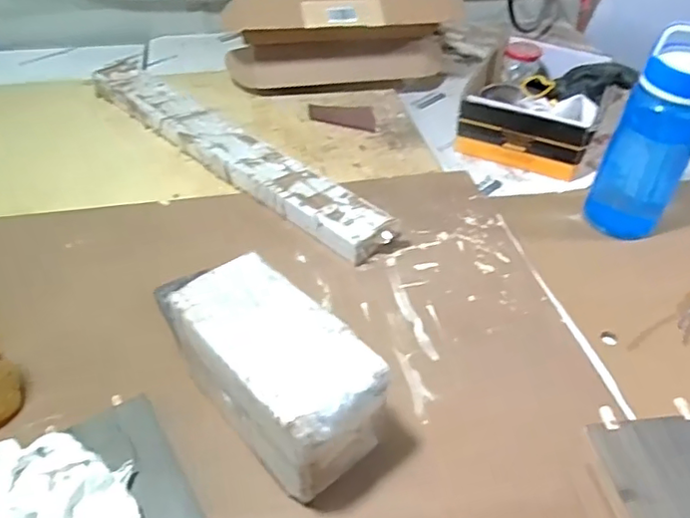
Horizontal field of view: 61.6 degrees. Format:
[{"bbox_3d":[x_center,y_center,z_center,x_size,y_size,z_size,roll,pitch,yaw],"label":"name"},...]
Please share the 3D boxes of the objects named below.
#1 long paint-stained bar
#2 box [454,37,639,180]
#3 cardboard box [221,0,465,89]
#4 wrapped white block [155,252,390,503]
[{"bbox_3d":[-0.195,-0.180,0.910,0.676,0.042,0.093,34,52,30],"label":"long paint-stained bar"},{"bbox_3d":[0.348,-0.288,1.029,0.241,0.098,0.326,17,46,16],"label":"box"},{"bbox_3d":[-0.019,-0.435,1.105,0.401,0.186,0.233,-2,44,-4],"label":"cardboard box"},{"bbox_3d":[-0.065,0.107,0.549,0.108,0.122,0.209,-34,53,-31],"label":"wrapped white block"}]

